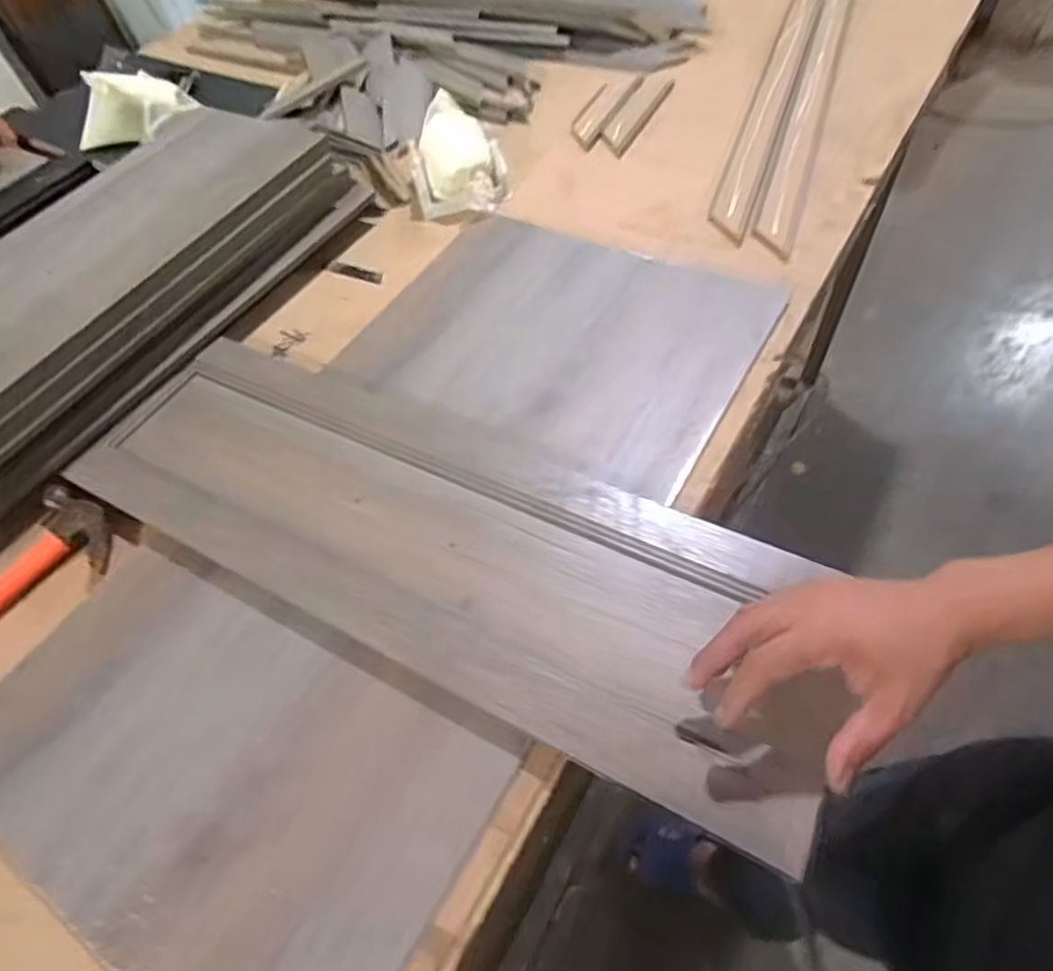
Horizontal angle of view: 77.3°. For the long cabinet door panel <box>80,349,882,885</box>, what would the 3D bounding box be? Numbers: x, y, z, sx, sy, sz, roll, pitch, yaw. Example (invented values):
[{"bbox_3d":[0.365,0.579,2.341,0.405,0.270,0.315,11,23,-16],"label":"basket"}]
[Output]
[{"bbox_3d":[-0.082,0.035,0.523,0.633,0.020,0.203,24,62,22],"label":"long cabinet door panel"}]

